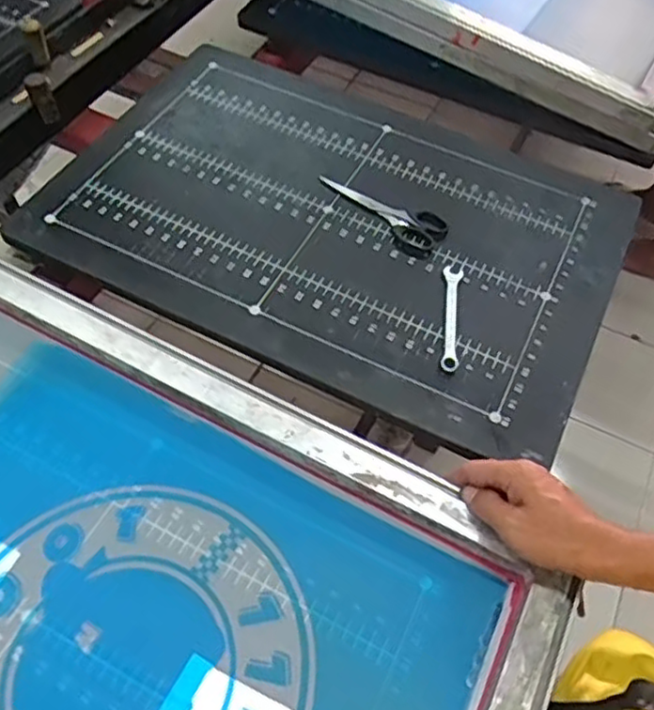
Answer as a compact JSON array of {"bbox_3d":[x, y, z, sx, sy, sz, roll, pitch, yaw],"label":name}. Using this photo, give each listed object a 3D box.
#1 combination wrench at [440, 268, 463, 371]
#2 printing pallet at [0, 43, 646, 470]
[{"bbox_3d":[0.121,-0.038,0.650,0.019,0.006,0.127,8,56,3],"label":"combination wrench"},{"bbox_3d":[0.009,-0.160,0.734,0.591,0.017,0.411,24,58,14],"label":"printing pallet"}]

